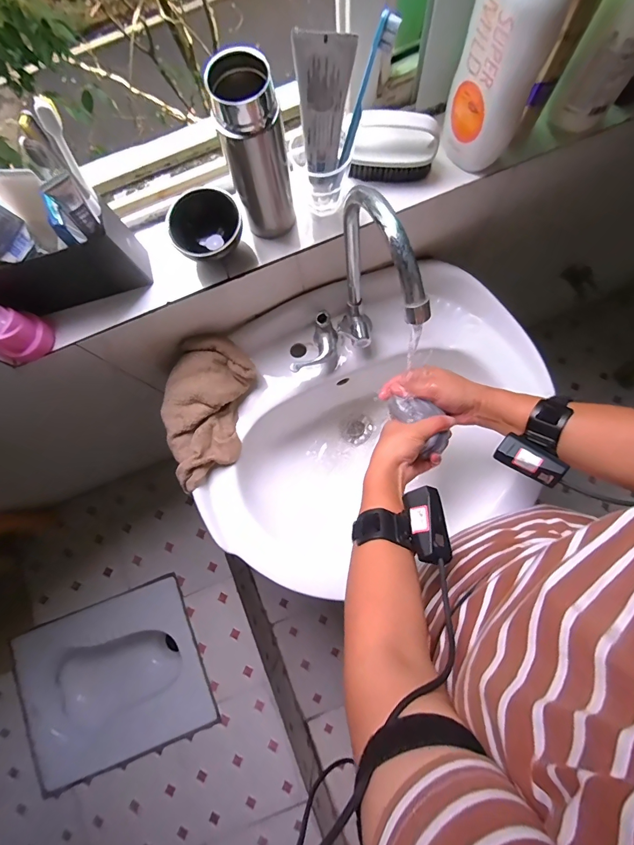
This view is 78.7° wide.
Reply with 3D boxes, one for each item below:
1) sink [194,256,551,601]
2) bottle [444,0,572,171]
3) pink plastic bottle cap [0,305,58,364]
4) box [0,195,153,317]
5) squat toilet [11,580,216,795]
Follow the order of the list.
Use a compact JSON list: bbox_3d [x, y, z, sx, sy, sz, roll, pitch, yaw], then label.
[{"bbox_3d":[0.076,0.013,0.633,0.534,0.189,0.414,-25,79,-1],"label":"sink"},{"bbox_3d":[0.185,-0.368,0.372,0.085,0.237,0.060,21,82,7],"label":"bottle"},{"bbox_3d":[-0.354,-0.104,0.455,0.048,0.056,0.059,34,84,9],"label":"pink plastic bottle cap"},{"bbox_3d":[-0.306,-0.179,0.449,0.197,0.097,0.052,-15,79,1],"label":"box"},{"bbox_3d":[-0.582,0.741,1.153,0.518,0.132,0.416,-22,79,0],"label":"squat toilet"}]

